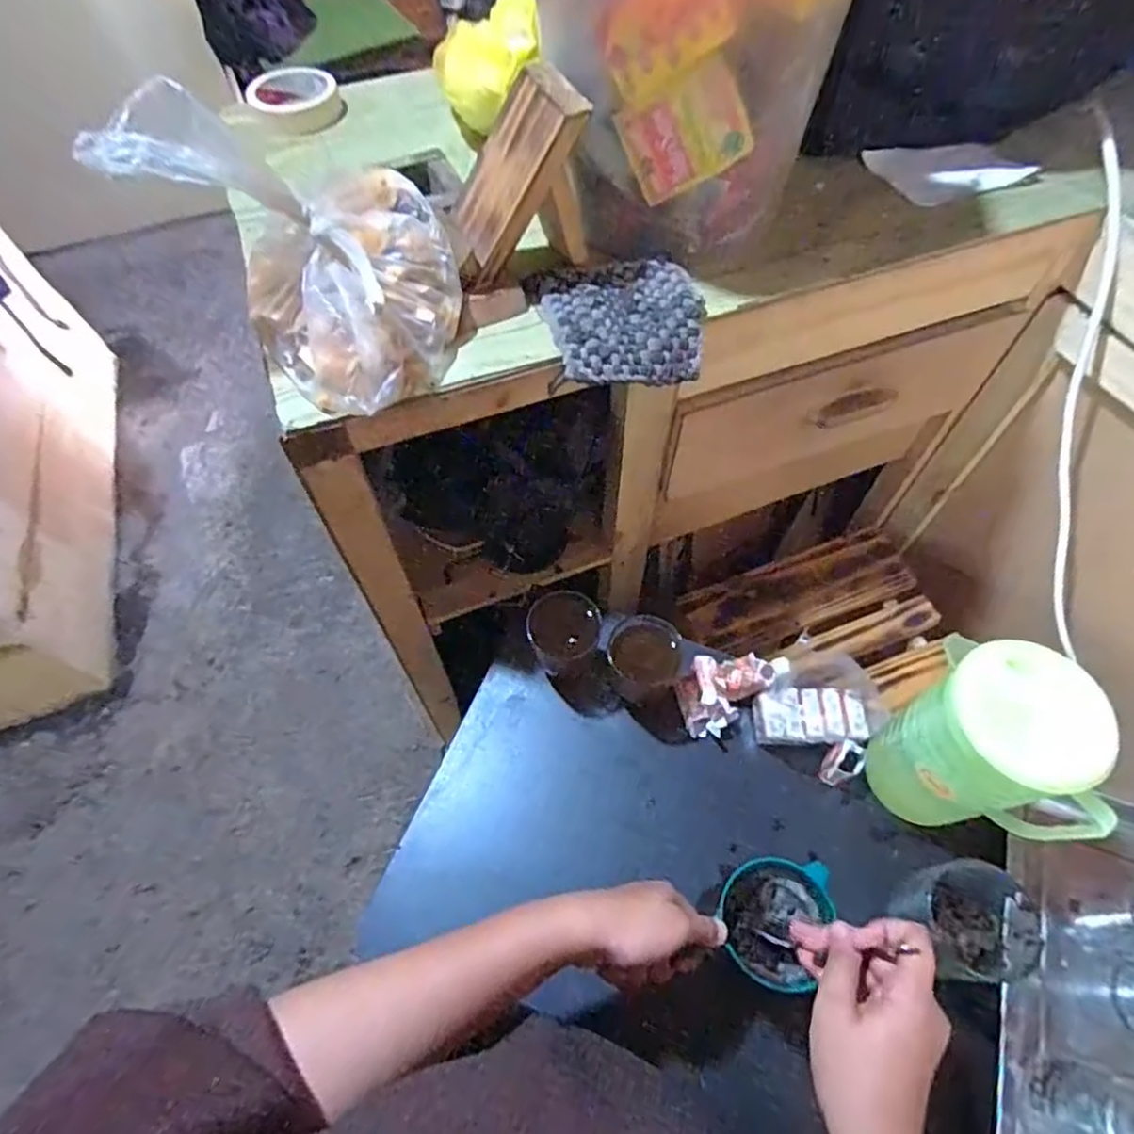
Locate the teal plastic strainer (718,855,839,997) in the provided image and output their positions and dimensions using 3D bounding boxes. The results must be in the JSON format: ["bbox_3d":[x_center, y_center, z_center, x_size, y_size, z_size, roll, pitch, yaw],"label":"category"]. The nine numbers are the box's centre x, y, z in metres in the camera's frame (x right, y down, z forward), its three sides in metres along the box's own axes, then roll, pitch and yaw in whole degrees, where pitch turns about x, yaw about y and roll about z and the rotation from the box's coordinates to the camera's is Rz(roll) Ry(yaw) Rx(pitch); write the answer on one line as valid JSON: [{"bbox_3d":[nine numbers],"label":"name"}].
[{"bbox_3d":[0.154,0.264,0.494,0.076,0.046,0.085,22,63,14],"label":"teal plastic strainer"}]

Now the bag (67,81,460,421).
[{"bbox_3d":[-0.175,-0.247,0.476,0.191,0.154,0.176,34,66,19],"label":"bag"}]

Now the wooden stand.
[{"bbox_3d":[-0.043,-0.305,0.519,0.109,0.119,0.077,-18,61,-9],"label":"wooden stand"}]

